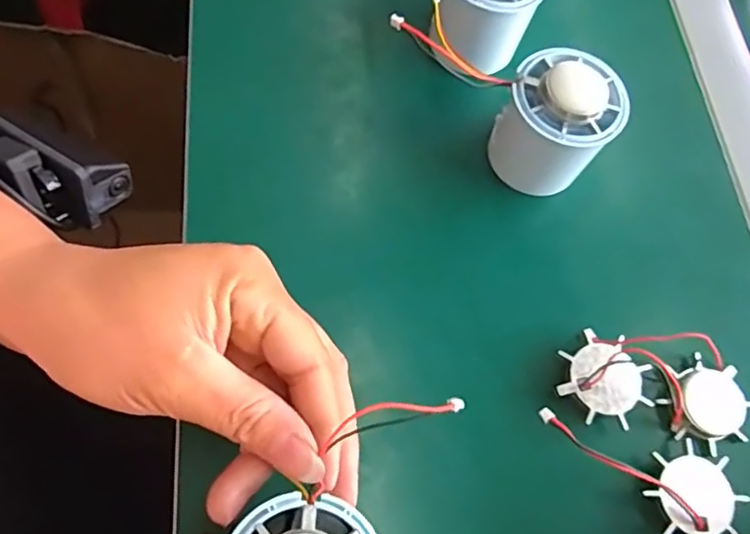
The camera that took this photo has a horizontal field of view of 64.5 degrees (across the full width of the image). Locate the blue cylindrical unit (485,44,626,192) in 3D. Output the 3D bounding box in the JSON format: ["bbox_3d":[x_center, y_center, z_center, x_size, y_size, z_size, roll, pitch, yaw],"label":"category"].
[{"bbox_3d":[0.091,-0.072,0.298,0.052,0.055,0.050,2,67,-6],"label":"blue cylindrical unit"}]

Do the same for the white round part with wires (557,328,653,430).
[{"bbox_3d":[0.105,0.052,0.273,0.041,0.006,0.041,2,67,-6],"label":"white round part with wires"}]

